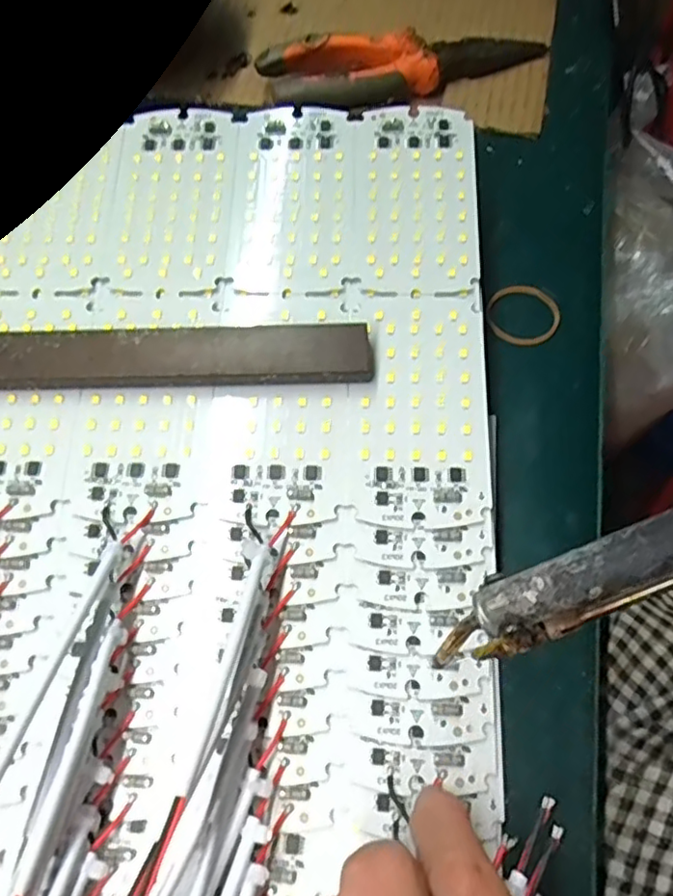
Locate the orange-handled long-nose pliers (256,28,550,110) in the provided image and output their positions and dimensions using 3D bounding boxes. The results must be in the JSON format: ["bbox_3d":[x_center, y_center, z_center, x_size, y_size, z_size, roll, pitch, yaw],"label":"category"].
[{"bbox_3d":[0.037,-0.197,0.326,0.149,0.021,0.051,-6,62,-2],"label":"orange-handled long-nose pliers"}]

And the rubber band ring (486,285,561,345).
[{"bbox_3d":[0.083,-0.060,0.279,0.031,0.004,0.031,-1,62,1],"label":"rubber band ring"}]

